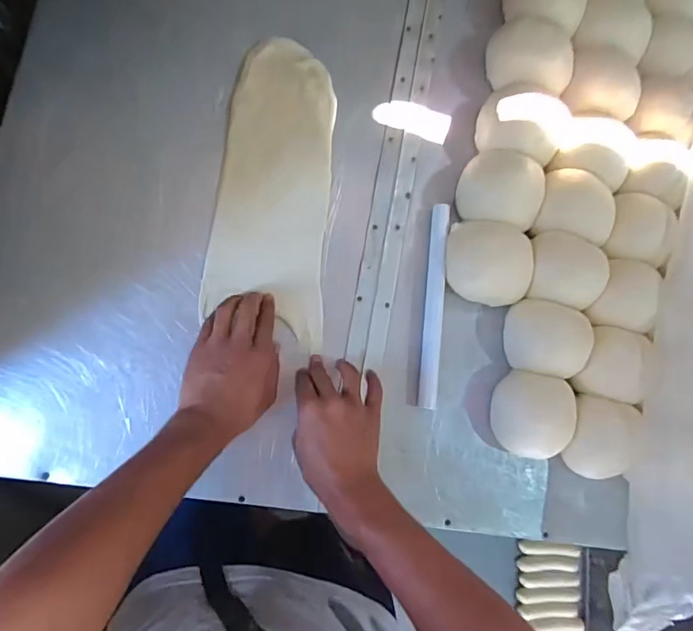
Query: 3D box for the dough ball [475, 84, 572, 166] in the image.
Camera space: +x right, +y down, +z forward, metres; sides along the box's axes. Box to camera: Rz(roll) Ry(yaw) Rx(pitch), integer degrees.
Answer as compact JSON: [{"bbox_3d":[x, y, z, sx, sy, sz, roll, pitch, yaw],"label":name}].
[{"bbox_3d":[0.227,-0.249,0.599,0.106,0.045,0.106,1,86,-11],"label":"dough ball"}]

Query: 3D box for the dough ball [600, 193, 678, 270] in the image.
[{"bbox_3d":[0.383,-0.112,0.616,0.071,0.051,0.078,1,86,-11],"label":"dough ball"}]

